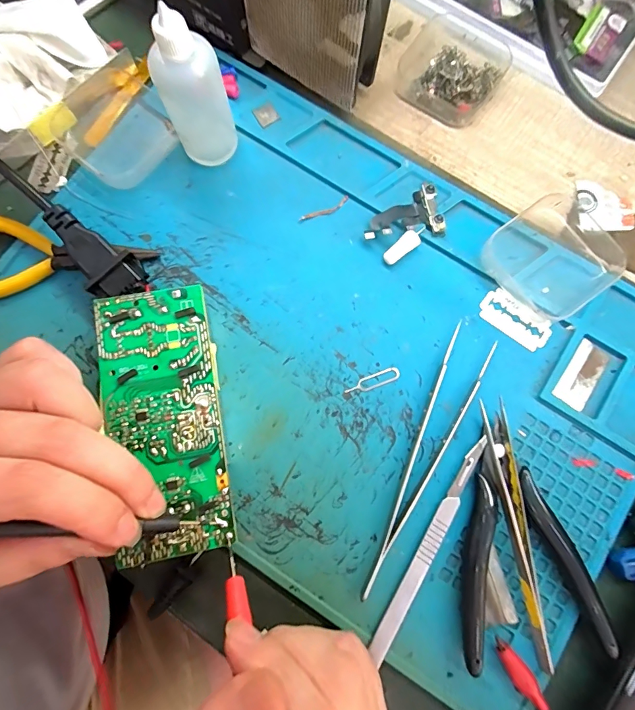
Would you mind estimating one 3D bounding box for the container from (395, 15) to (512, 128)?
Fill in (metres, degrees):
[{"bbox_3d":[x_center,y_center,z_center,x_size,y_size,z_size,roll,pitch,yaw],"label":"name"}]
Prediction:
[{"bbox_3d":[0.090,-0.191,0.263,0.062,0.022,0.064,30,80,6],"label":"container"}]

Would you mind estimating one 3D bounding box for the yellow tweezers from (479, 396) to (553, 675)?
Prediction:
[{"bbox_3d":[0.102,0.091,0.209,0.011,0.010,0.131,-5,79,-1],"label":"yellow tweezers"}]

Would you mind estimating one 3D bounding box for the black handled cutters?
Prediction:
[{"bbox_3d":[0.105,0.093,0.208,0.070,0.012,0.113,-3,79,-1],"label":"black handled cutters"}]

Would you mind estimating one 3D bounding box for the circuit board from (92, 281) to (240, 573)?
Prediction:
[{"bbox_3d":[-0.077,0.033,0.212,0.056,0.028,0.132,-11,79,-2],"label":"circuit board"}]

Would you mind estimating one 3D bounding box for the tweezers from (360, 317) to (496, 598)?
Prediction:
[{"bbox_3d":[0.064,0.054,0.217,0.025,0.009,0.151,24,80,5],"label":"tweezers"}]

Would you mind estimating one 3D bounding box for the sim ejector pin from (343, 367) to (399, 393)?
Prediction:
[{"bbox_3d":[0.032,0.015,0.229,0.033,0.004,0.008,-21,80,-4],"label":"sim ejector pin"}]

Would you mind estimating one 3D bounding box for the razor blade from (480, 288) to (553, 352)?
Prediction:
[{"bbox_3d":[0.117,-0.020,0.236,0.043,0.004,0.020,36,87,7],"label":"razor blade"}]

